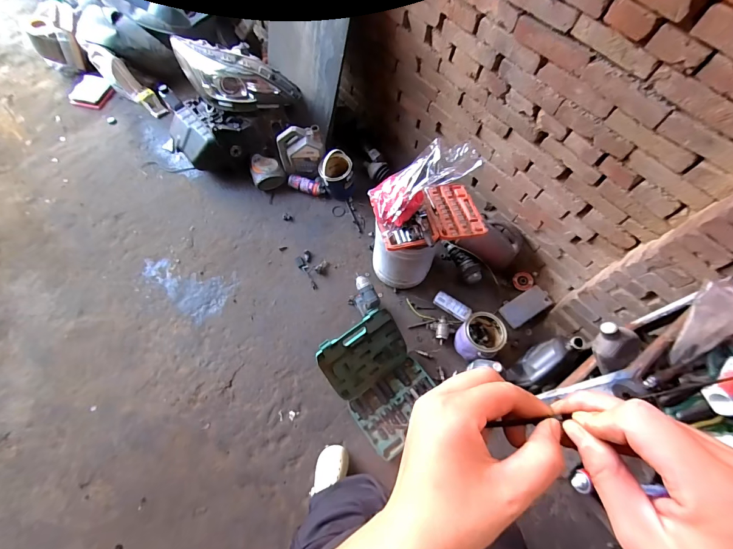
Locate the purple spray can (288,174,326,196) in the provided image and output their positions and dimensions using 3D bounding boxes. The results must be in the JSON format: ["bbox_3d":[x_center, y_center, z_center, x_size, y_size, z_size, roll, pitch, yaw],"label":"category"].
[{"bbox_3d":[-0.283,-0.428,1.671,0.189,0.053,0.055,16,67,4],"label":"purple spray can"}]

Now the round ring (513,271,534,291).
[{"bbox_3d":[0.687,0.027,1.516,0.086,0.014,0.084,0,68,-1],"label":"round ring"}]

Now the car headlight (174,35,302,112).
[{"bbox_3d":[-0.575,-0.864,1.503,0.575,0.196,0.238,20,69,7],"label":"car headlight"}]

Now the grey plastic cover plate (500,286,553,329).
[{"bbox_3d":[0.672,0.129,1.452,0.204,0.048,0.113,-27,71,-11],"label":"grey plastic cover plate"}]

